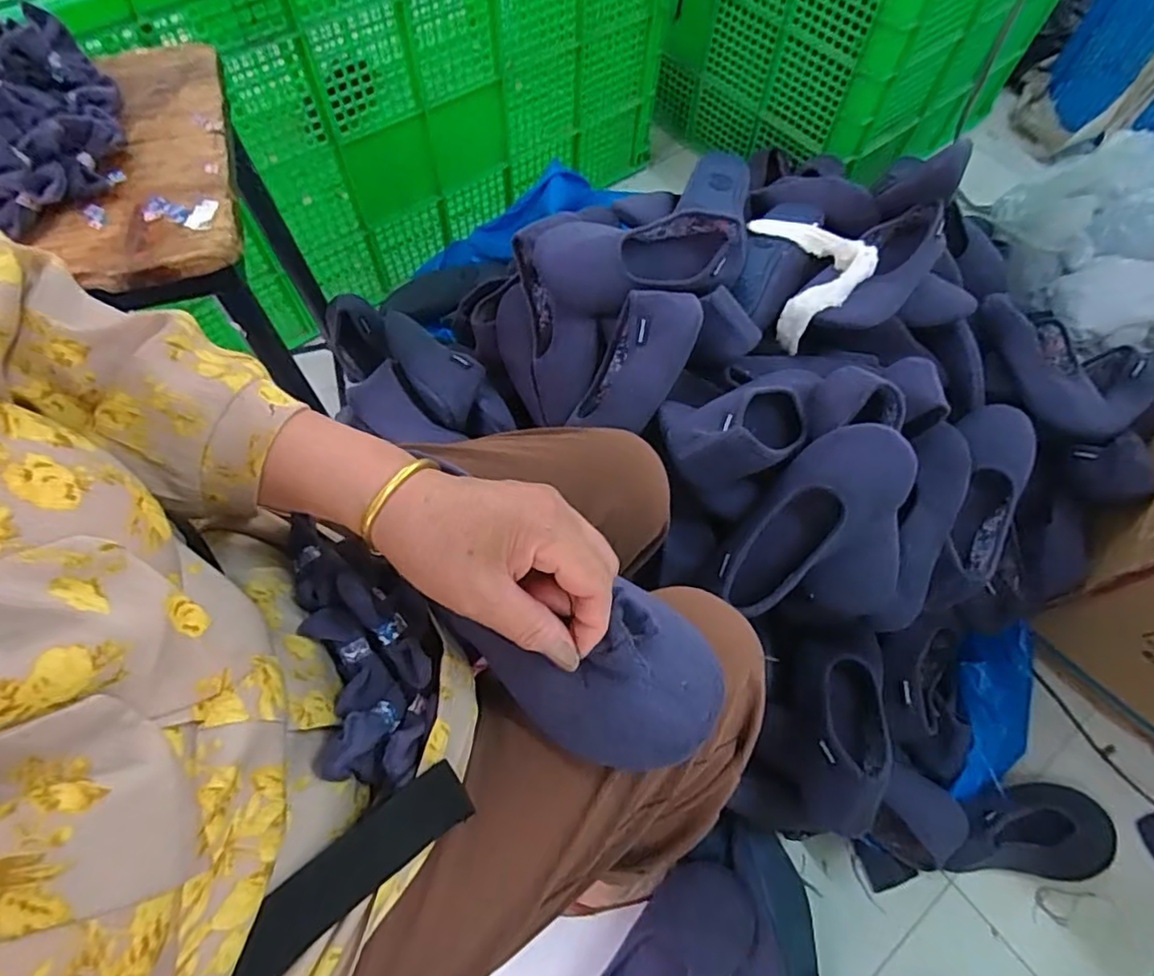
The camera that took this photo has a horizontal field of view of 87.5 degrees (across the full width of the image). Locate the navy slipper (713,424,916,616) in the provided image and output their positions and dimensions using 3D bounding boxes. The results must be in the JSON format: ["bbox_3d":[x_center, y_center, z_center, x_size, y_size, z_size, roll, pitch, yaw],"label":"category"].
[{"bbox_3d":[0.223,0.029,0.585,0.217,0.051,0.091,-46,71,7],"label":"navy slipper"}]

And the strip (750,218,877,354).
[{"bbox_3d":[0.286,-0.271,0.738,0.101,0.087,0.184,-6,65,-4],"label":"strip"}]

